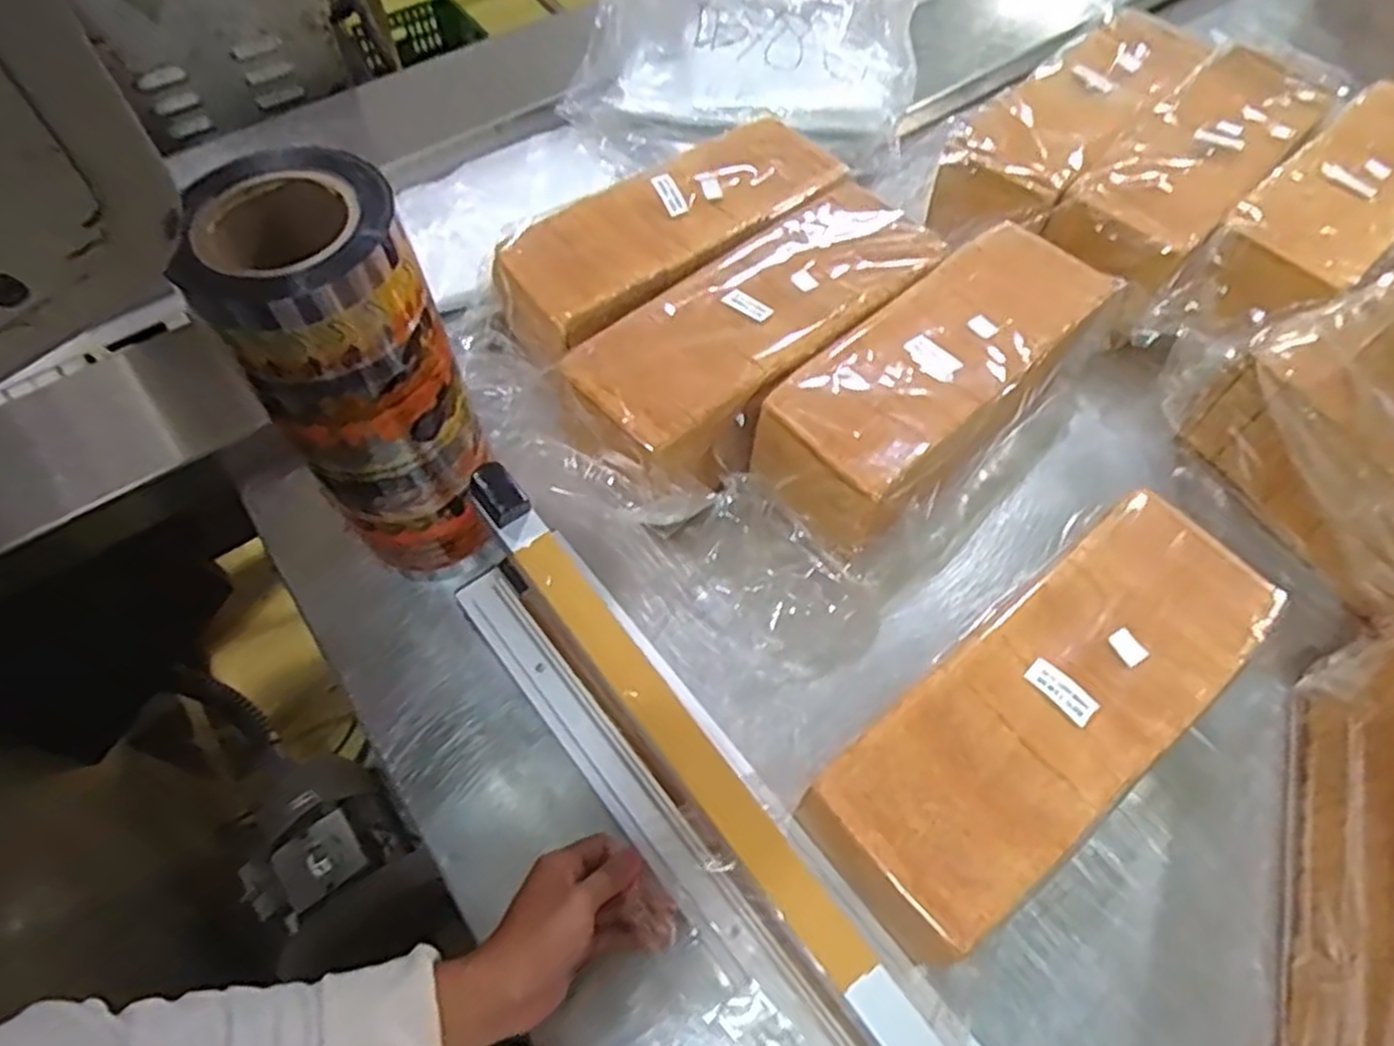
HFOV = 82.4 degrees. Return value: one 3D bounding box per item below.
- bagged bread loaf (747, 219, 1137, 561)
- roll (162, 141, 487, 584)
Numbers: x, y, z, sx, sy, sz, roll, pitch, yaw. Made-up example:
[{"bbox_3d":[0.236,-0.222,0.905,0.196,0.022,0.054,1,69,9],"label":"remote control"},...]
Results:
[{"bbox_3d":[0.210,-0.132,0.688,0.350,0.081,0.140,-38,68,-20],"label":"bagged bread loaf"},{"bbox_3d":[-0.229,-0.091,0.561,0.115,0.297,0.124,-27,65,-15],"label":"roll"}]

